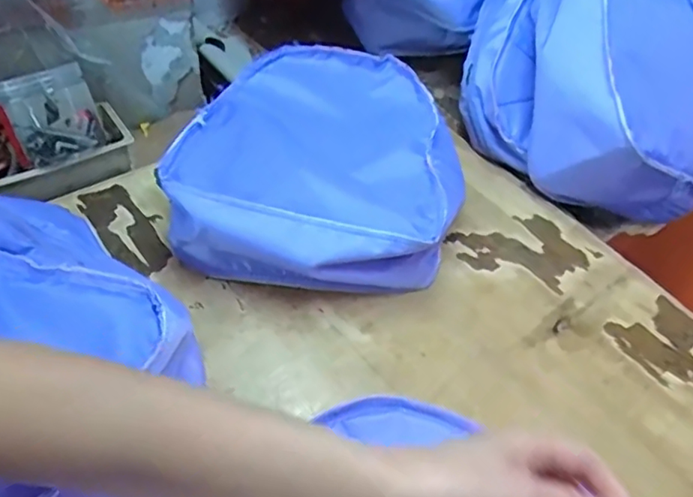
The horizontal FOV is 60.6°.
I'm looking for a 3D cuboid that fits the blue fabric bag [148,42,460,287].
[{"bbox_3d":[-0.020,-0.105,0.685,0.290,0.111,0.356,6,46,7],"label":"blue fabric bag"}]

